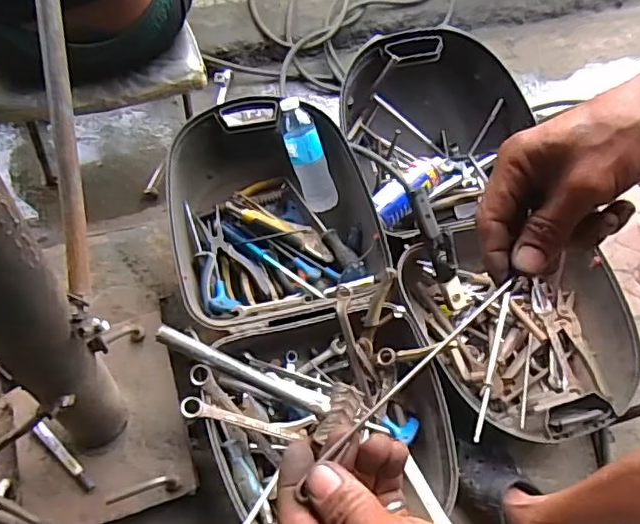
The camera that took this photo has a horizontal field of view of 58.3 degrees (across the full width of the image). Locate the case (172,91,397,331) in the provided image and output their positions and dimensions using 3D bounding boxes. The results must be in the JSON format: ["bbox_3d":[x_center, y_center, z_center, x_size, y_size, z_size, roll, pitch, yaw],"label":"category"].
[{"bbox_3d":[-0.080,-0.093,1.027,0.360,0.177,0.335,-12,64,-13],"label":"case"}]

